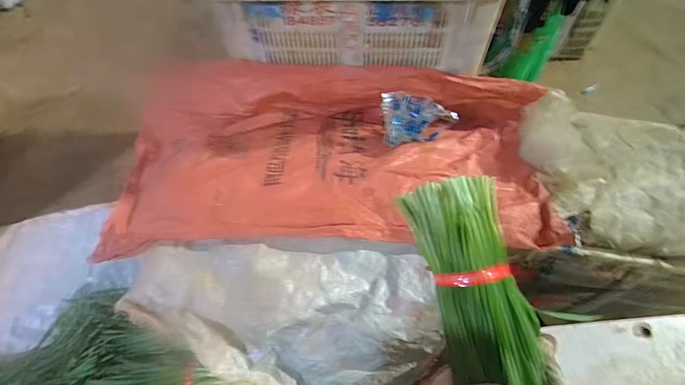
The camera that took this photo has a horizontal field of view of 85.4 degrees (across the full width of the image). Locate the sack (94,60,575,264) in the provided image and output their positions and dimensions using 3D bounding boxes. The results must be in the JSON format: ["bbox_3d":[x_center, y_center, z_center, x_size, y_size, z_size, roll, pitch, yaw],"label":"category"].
[{"bbox_3d":[-0.037,-0.083,0.810,0.901,0.168,0.418,1,52,0],"label":"sack"}]

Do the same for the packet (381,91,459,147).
[{"bbox_3d":[0.149,-0.159,0.792,0.149,0.089,0.098,-16,54,-14],"label":"packet"}]

